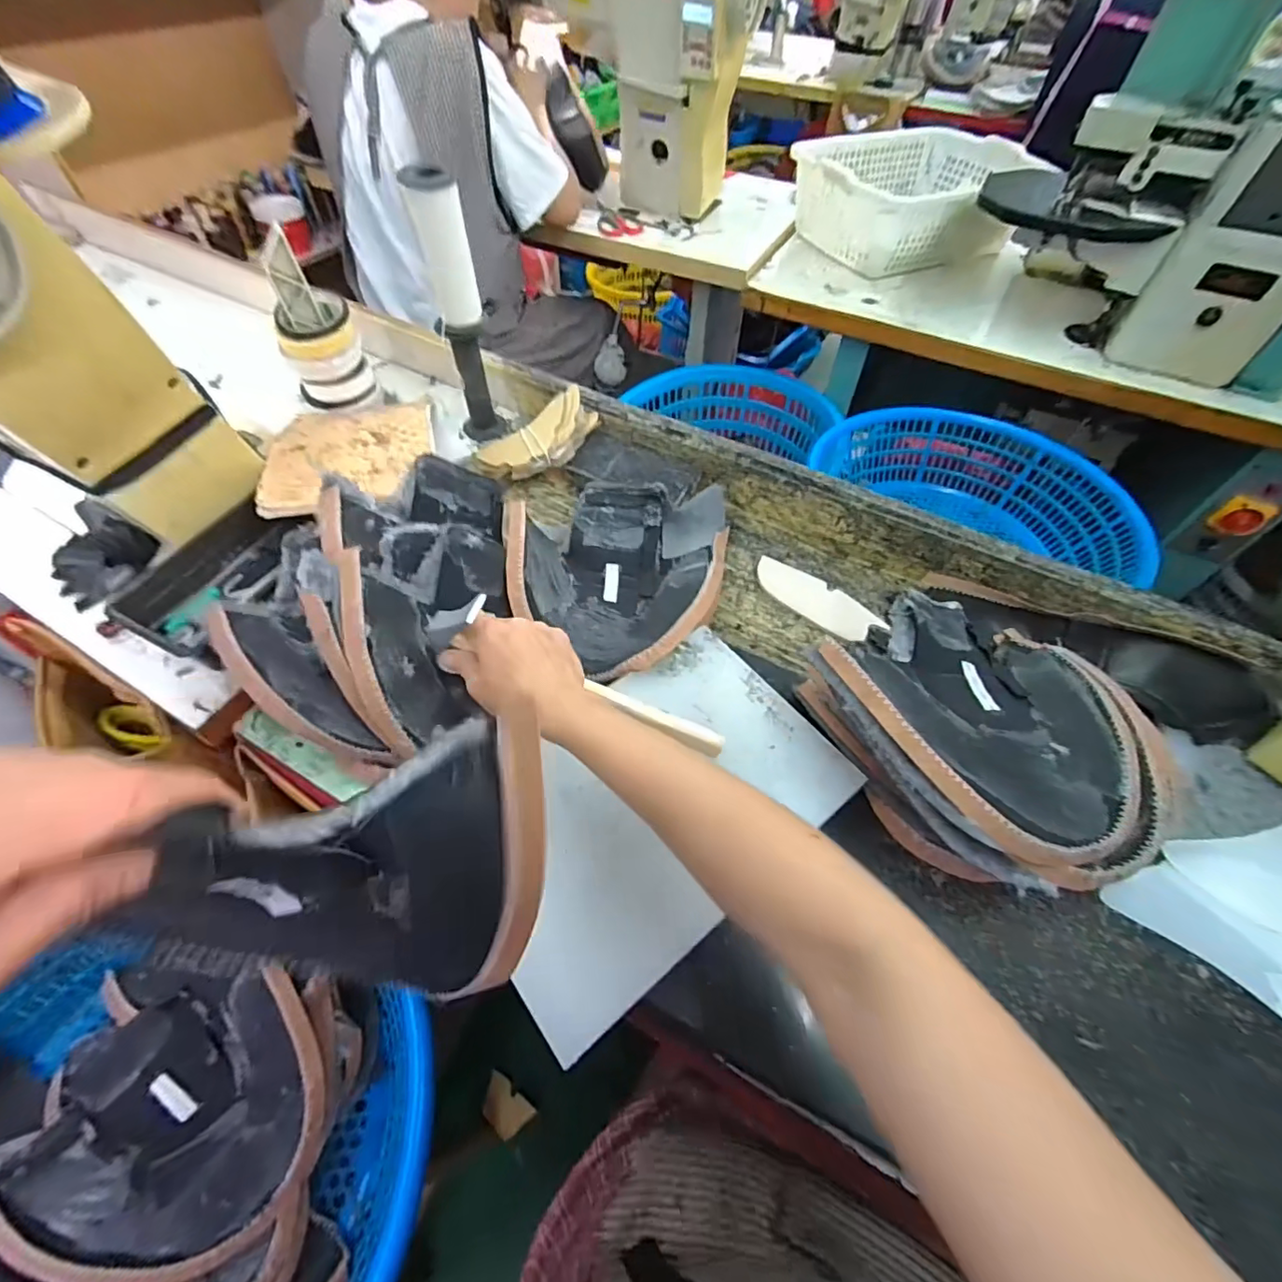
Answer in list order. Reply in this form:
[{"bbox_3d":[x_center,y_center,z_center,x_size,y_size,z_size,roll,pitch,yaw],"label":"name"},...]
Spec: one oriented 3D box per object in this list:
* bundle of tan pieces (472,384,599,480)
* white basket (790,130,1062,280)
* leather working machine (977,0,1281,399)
[{"bbox_3d":[-0.131,-0.256,0.711,0.157,0.042,0.075,-29,58,3],"label":"bundle of tan pieces"},{"bbox_3d":[0.580,-0.971,1.224,0.451,0.150,0.412,-25,59,-20],"label":"white basket"},{"bbox_3d":[0.895,-0.708,0.898,0.248,0.401,0.561,-37,64,-26],"label":"leather working machine"}]

